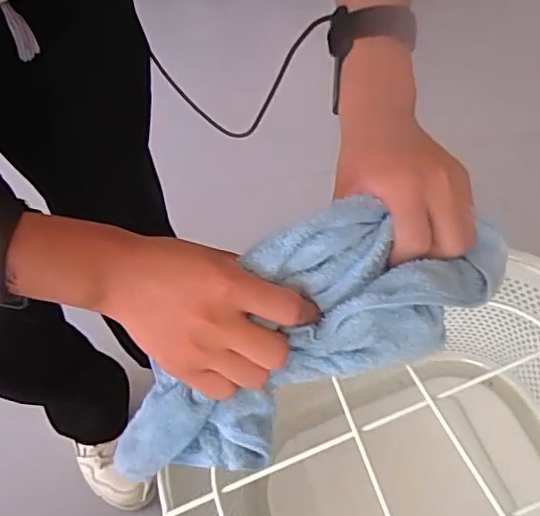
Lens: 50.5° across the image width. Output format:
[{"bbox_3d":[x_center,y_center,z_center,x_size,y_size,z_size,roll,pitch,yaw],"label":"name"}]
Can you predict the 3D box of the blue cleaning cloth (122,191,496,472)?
[{"bbox_3d":[0.020,0.045,0.346,0.264,0.072,0.085,-37,58,0],"label":"blue cleaning cloth"}]

